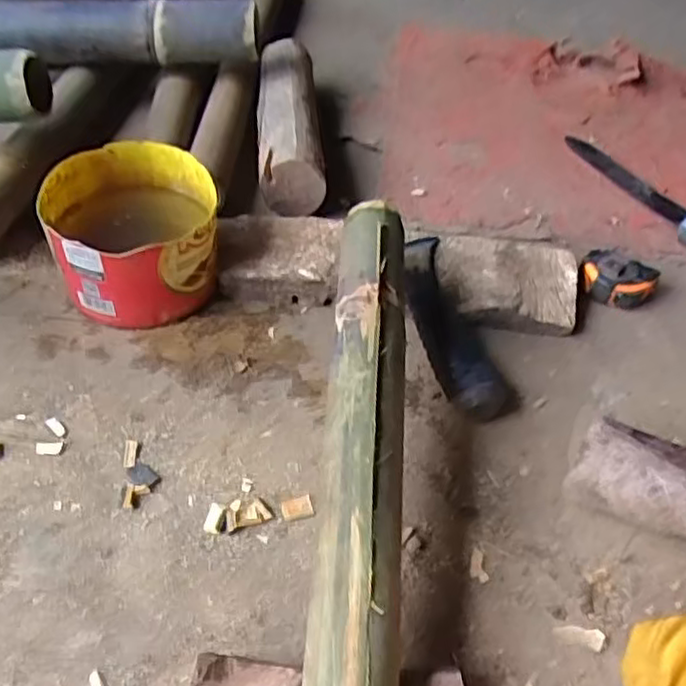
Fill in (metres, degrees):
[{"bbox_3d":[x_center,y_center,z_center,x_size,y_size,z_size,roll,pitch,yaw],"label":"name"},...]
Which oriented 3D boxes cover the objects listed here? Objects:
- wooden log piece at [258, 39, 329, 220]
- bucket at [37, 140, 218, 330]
[{"bbox_3d":[-0.065,-0.274,0.831,0.074,0.066,0.299,-1,49,-7],"label":"wooden log piece"},{"bbox_3d":[-0.198,-0.101,0.649,0.157,0.096,0.151,-2,49,-8],"label":"bucket"}]

